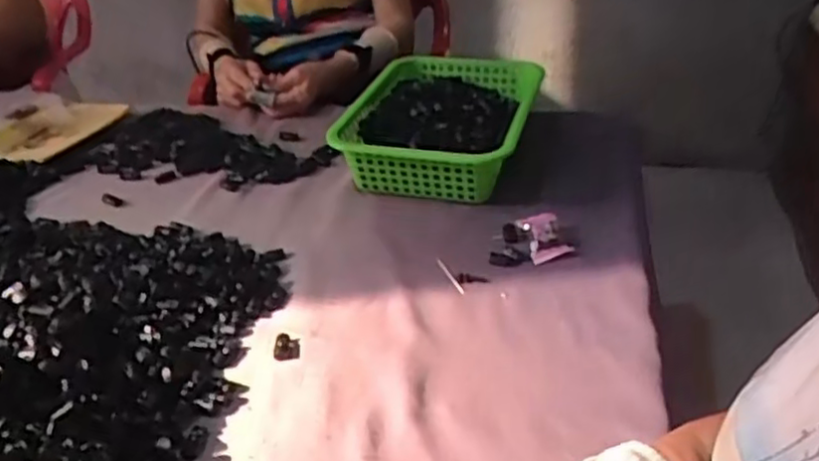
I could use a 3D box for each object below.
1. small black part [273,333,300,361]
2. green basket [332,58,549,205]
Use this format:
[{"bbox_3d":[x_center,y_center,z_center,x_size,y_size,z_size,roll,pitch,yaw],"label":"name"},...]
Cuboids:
[{"bbox_3d":[-0.109,0.104,0.618,0.023,0.012,0.025,-7,33,-6],"label":"small black part"},{"bbox_3d":[0.043,-0.136,0.898,0.210,0.089,0.311,6,34,15],"label":"green basket"}]

